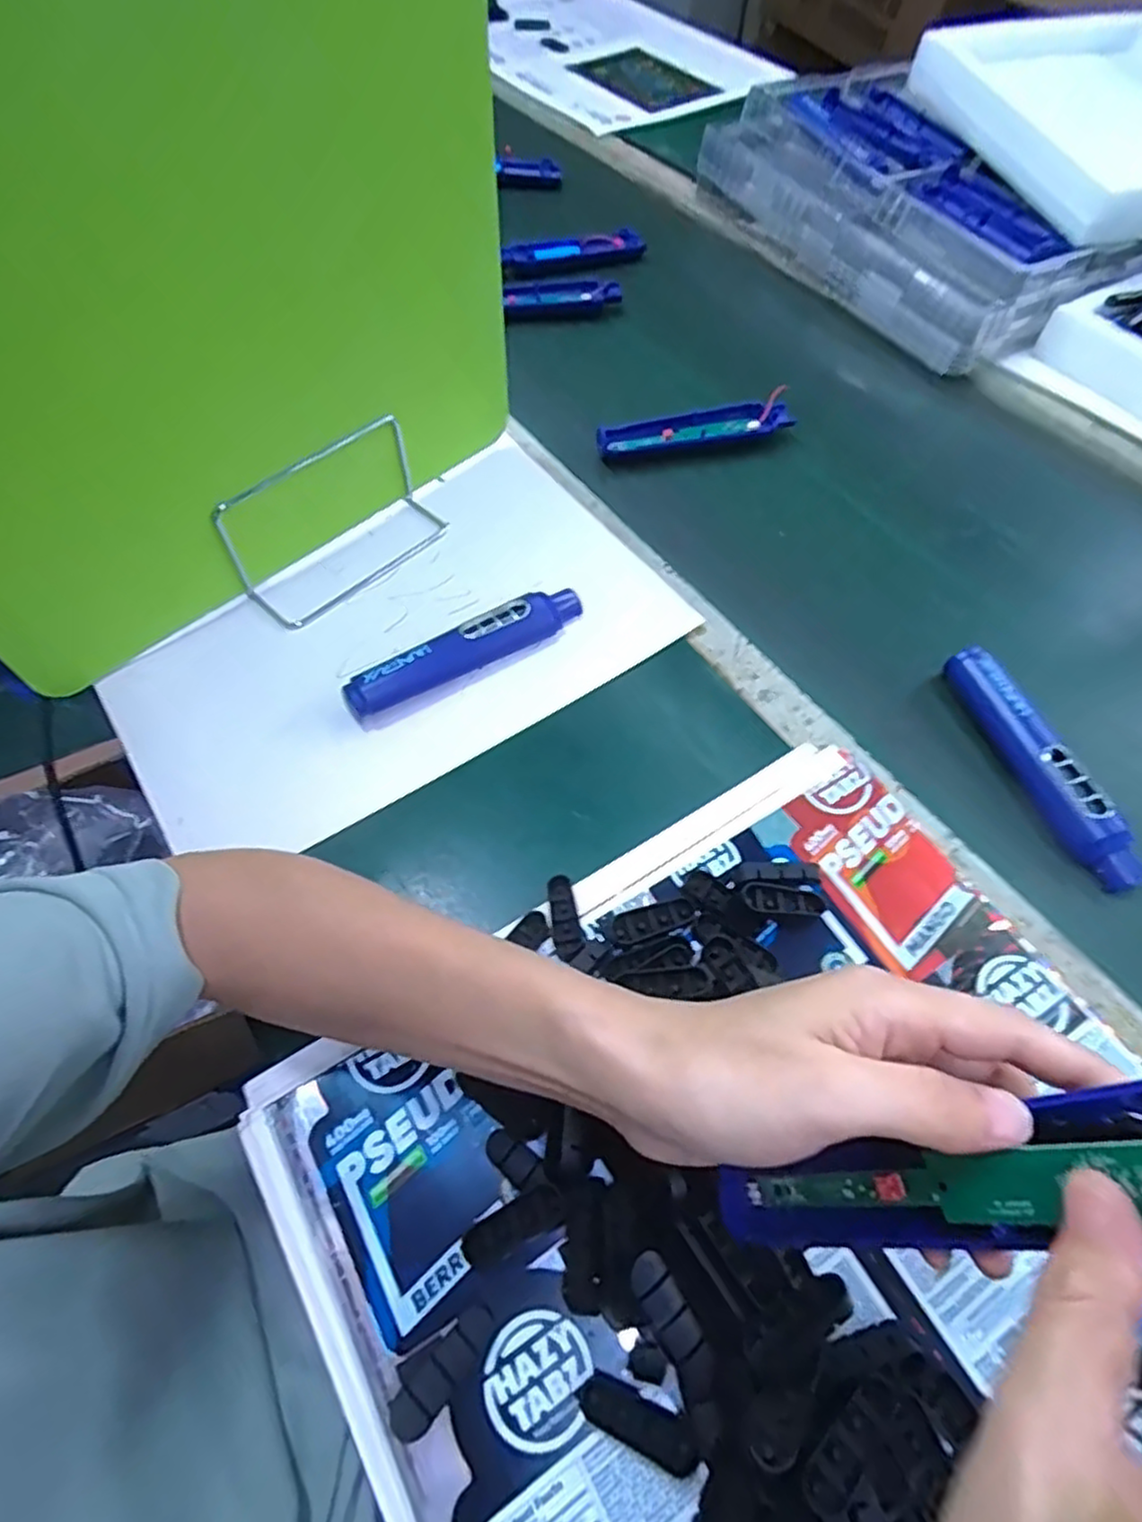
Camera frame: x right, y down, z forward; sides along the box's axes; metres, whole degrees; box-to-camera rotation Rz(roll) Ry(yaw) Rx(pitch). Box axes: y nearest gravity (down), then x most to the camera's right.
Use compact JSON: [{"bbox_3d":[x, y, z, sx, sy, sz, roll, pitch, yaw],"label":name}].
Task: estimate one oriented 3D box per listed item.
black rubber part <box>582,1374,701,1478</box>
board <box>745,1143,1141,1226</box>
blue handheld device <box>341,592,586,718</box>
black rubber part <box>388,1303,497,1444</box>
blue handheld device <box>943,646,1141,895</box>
[{"bbox_3d":[0.027,0.257,0.275,0.047,0.007,0.014,21,63,8],"label":"black rubber part"},{"bbox_3d":[0.110,0.133,0.217,0.007,0.134,0.018,13,56,-35],"label":"board"},{"bbox_3d":[-0.067,-0.074,0.474,0.172,0.030,0.033,-34,68,-19],"label":"blue handheld device"},{"bbox_3d":[-0.052,0.242,0.283,0.049,0.009,0.020,-34,68,-32],"label":"black rubber part"},{"bbox_3d":[0.297,0.001,0.448,0.025,0.029,0.168,-16,64,-11],"label":"blue handheld device"}]

